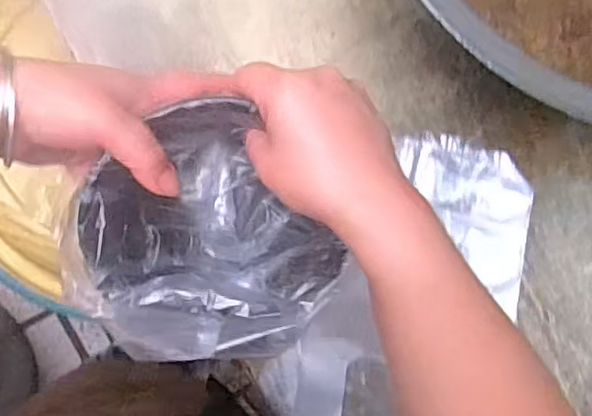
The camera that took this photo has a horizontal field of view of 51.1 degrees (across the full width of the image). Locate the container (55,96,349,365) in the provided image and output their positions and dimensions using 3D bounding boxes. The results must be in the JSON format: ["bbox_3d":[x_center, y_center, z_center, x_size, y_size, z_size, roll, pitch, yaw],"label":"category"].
[{"bbox_3d":[-0.062,0.018,0.378,0.141,0.085,0.144,0,92,-8],"label":"container"}]

